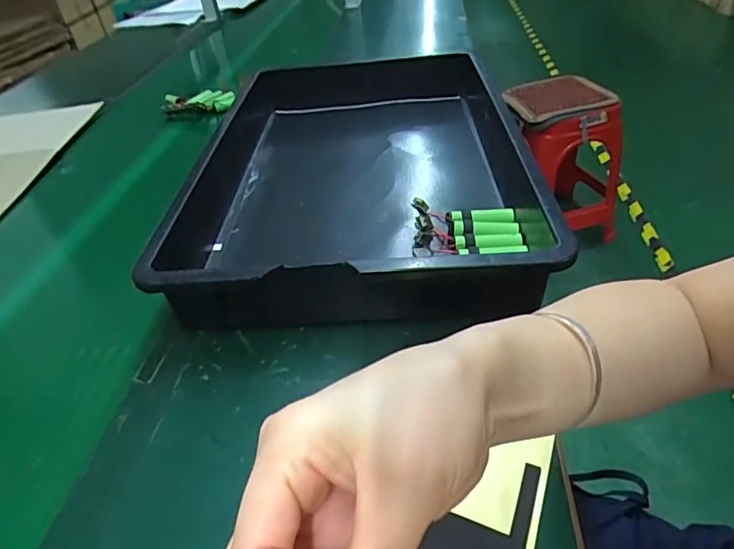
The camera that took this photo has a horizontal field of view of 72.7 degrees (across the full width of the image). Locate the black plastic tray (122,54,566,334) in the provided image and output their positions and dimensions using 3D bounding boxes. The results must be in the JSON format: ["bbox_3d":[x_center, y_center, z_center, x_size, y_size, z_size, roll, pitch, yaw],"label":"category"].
[{"bbox_3d":[-0.010,-0.133,0.605,0.391,0.087,0.522,-2,40,5],"label":"black plastic tray"}]

